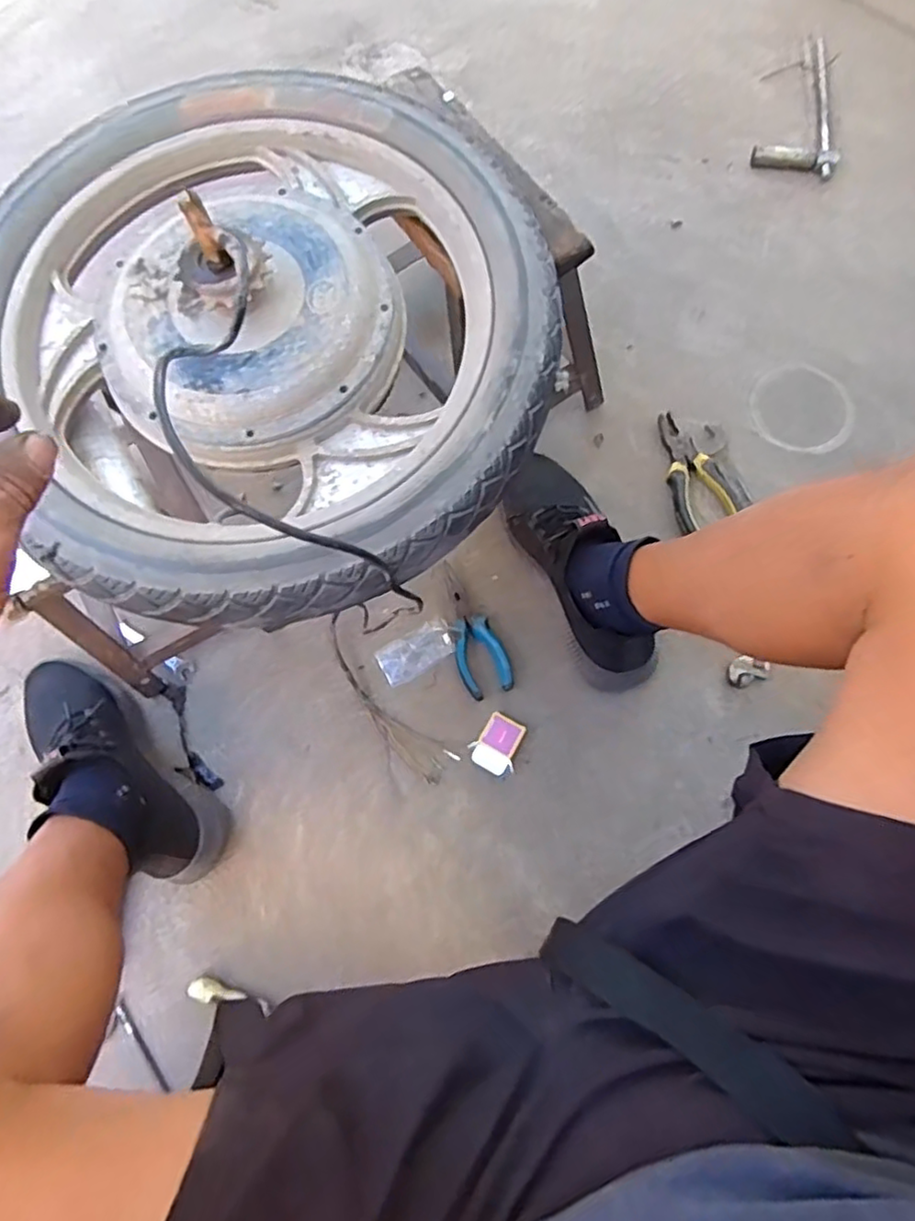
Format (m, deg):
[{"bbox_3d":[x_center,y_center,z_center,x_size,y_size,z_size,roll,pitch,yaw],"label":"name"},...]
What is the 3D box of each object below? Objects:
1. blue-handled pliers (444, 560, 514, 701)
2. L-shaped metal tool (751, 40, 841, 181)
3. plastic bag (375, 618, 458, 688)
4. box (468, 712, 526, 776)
[{"bbox_3d":[0.014,0.021,0.736,0.054,0.013,0.151,-21,75,-2],"label":"blue-handled pliers"},{"bbox_3d":[0.472,-0.670,0.879,0.104,0.028,0.203,19,78,8],"label":"L-shaped metal tool"},{"bbox_3d":[-0.046,0.046,0.740,0.086,0.007,0.045,-31,76,-5],"label":"plastic bag"},{"bbox_3d":[0.043,0.143,0.705,0.047,0.010,0.060,25,78,9],"label":"box"}]

